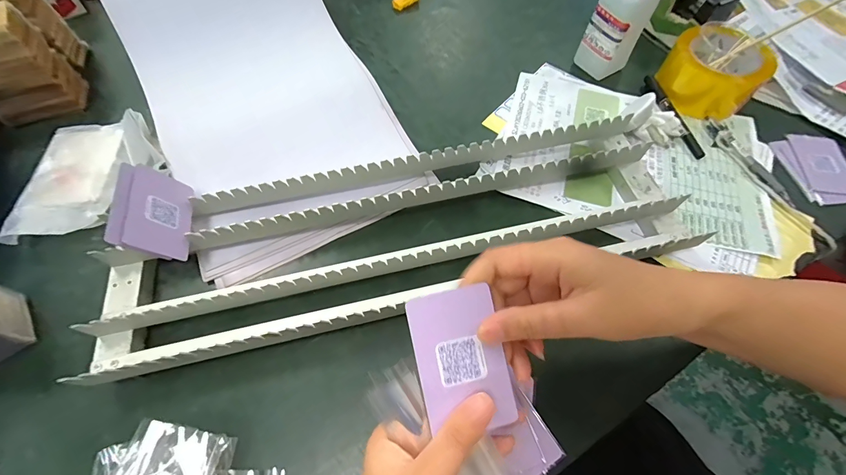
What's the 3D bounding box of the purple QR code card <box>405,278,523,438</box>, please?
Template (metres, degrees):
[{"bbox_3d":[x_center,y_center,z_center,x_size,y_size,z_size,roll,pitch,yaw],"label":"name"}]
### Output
[{"bbox_3d":[0.023,0.074,0.218,0.054,0.004,0.083,-12,85,-9],"label":"purple QR code card"}]

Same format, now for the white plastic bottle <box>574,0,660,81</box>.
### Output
[{"bbox_3d":[0.249,-0.277,0.442,0.062,0.146,0.063,40,70,20],"label":"white plastic bottle"}]

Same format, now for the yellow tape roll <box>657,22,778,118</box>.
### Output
[{"bbox_3d":[0.370,-0.213,0.459,0.105,0.074,0.105,-1,62,1],"label":"yellow tape roll"}]

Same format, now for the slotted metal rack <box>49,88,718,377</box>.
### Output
[{"bbox_3d":[-0.004,-0.018,0.363,0.597,0.047,0.194,-14,63,-6],"label":"slotted metal rack"}]

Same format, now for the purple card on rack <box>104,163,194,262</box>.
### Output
[{"bbox_3d":[-0.243,-0.023,0.326,0.007,0.061,0.088,-26,62,21],"label":"purple card on rack"}]

